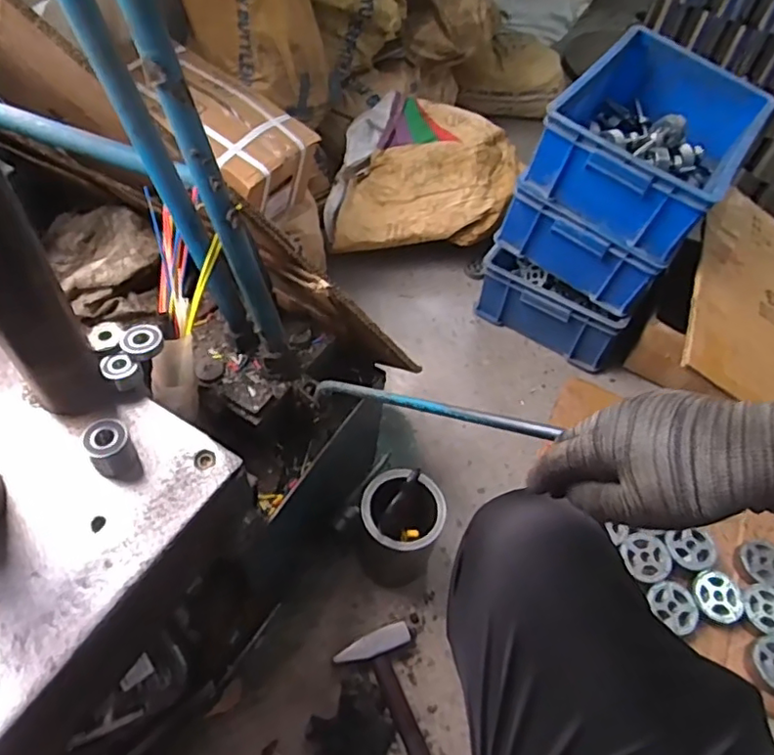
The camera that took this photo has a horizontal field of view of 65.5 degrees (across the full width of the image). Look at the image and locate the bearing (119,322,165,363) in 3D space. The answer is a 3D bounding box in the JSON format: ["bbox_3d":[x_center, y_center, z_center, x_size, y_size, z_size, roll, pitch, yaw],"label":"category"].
[{"bbox_3d":[-0.247,-0.037,0.605,0.038,0.016,0.040,3,54,-4],"label":"bearing"}]

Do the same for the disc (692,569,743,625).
[{"bbox_3d":[0.517,0.342,0.941,0.072,0.014,0.075,3,54,-4],"label":"disc"}]

